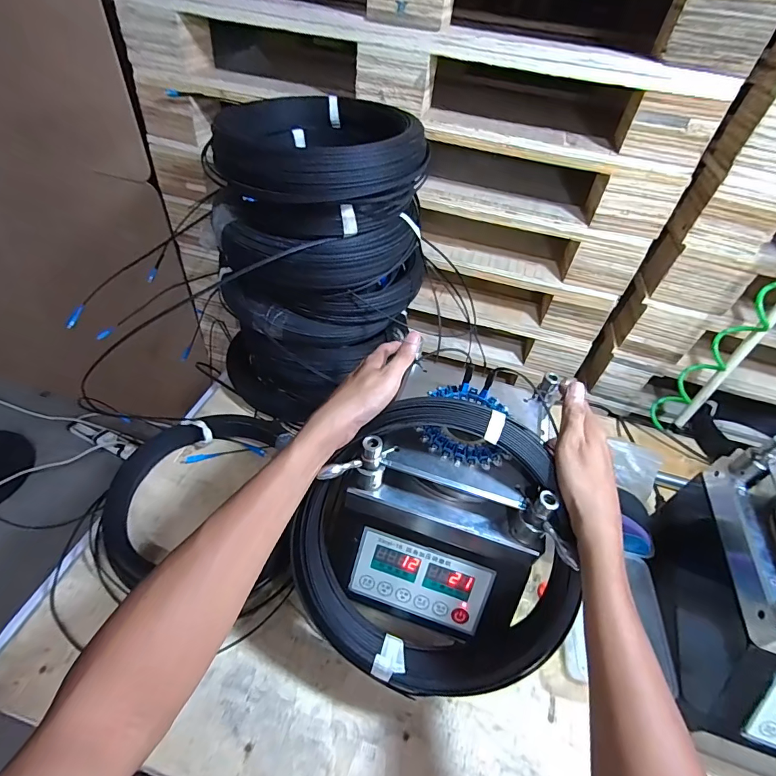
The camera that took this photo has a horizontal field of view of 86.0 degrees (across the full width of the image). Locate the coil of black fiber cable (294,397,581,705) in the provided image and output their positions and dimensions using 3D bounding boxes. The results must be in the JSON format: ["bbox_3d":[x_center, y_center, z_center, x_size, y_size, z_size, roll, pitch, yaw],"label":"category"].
[{"bbox_3d":[0.042,0.165,0.433,0.270,0.302,0.058,-12,2,9],"label":"coil of black fiber cable"}]

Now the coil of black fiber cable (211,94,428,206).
[{"bbox_3d":[-0.109,-0.361,0.613,0.276,0.068,0.289,4,47,-4],"label":"coil of black fiber cable"}]

